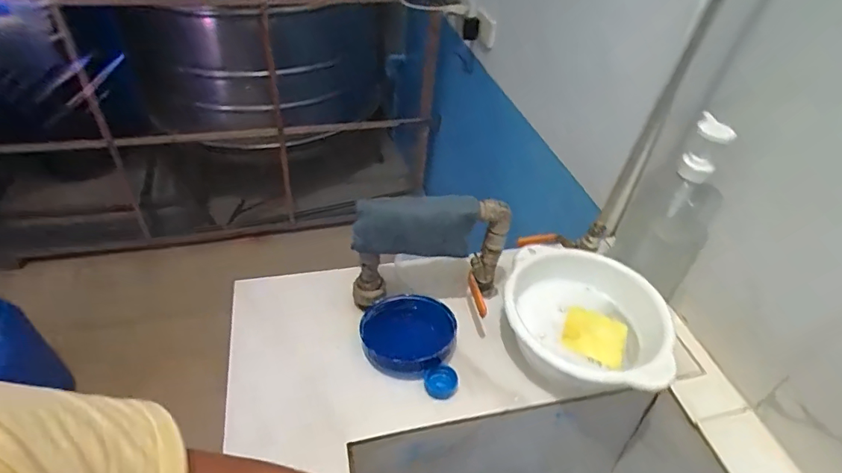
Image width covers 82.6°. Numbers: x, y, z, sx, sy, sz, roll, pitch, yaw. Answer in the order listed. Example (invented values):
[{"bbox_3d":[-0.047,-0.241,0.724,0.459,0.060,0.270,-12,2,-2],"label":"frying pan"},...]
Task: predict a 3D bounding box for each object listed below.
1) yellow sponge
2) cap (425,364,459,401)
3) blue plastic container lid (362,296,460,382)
[{"bbox_3d":[0.223,0.128,0.616,0.076,0.013,0.066,18,61,10],"label":"yellow sponge"},{"bbox_3d":[0.026,0.178,0.583,0.039,0.017,0.036,3,42,-3],"label":"cap"},{"bbox_3d":[-0.017,0.125,0.624,0.117,0.045,0.115,3,42,-3],"label":"blue plastic container lid"}]

